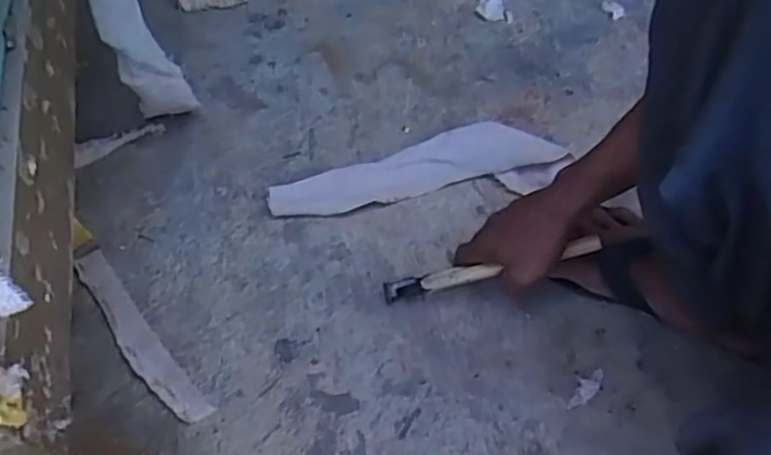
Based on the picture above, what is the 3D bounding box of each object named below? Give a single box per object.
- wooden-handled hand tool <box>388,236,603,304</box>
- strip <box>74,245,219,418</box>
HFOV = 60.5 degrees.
[{"bbox_3d":[0.102,0.039,0.668,0.221,0.031,0.032,-14,55,14],"label":"wooden-handled hand tool"},{"bbox_3d":[-0.259,0.113,0.692,0.038,0.008,0.234,-37,66,-19],"label":"strip"}]

